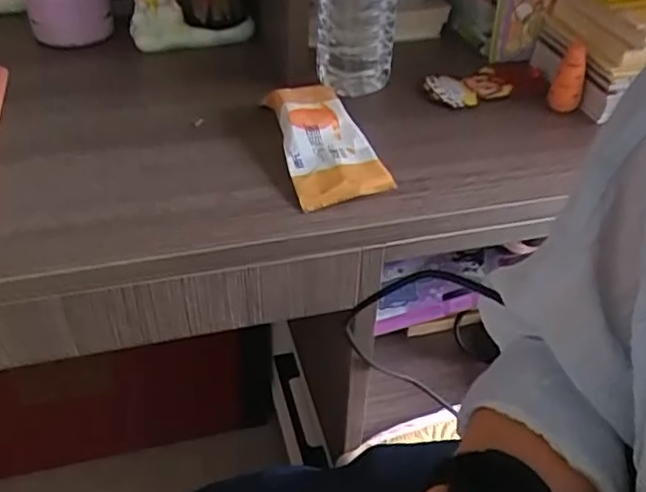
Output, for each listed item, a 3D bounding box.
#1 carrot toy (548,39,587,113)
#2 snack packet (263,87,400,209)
[{"bbox_3d":[0.227,-0.155,0.586,0.027,0.060,0.023,15,41,14],"label":"carrot toy"},{"bbox_3d":[-0.001,-0.091,0.518,0.069,0.025,0.156,-8,40,-14],"label":"snack packet"}]

